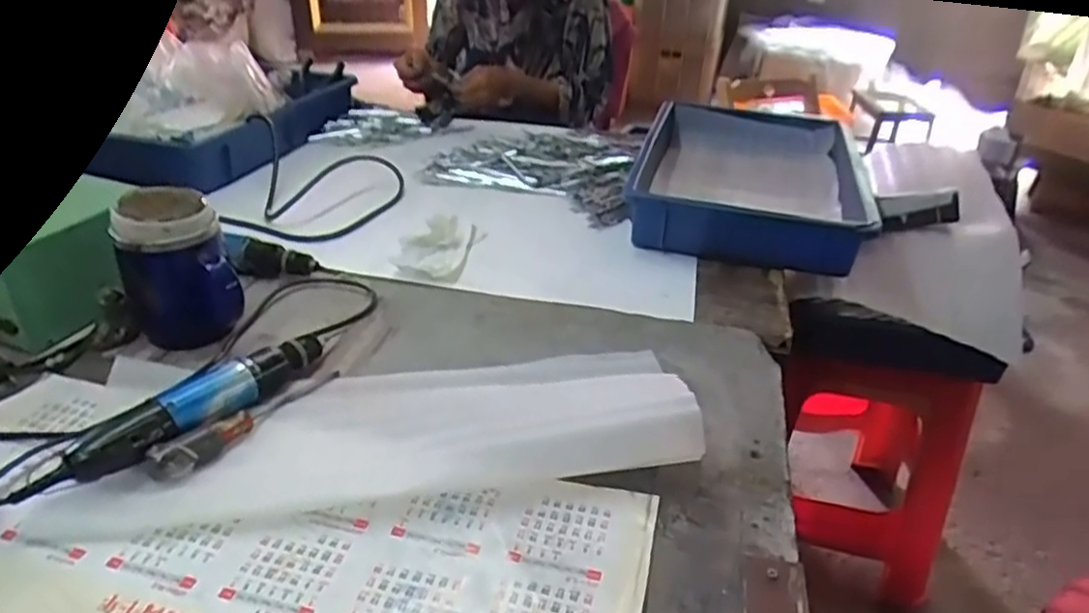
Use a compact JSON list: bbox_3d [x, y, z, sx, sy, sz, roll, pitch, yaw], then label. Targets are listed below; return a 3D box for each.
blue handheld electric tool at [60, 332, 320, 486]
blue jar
[{"bbox_3d":[-0.261,0.073,0.545,0.036,0.043,0.208,18,35,25],"label":"blue handheld electric tool"},{"bbox_3d":[-0.328,-0.027,0.619,0.085,0.128,0.104,-18,37,-30],"label":"blue jar"}]

